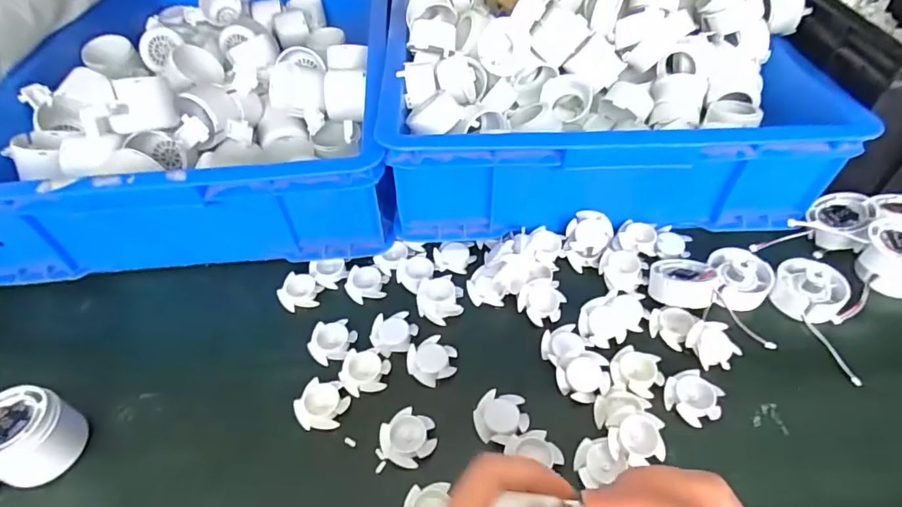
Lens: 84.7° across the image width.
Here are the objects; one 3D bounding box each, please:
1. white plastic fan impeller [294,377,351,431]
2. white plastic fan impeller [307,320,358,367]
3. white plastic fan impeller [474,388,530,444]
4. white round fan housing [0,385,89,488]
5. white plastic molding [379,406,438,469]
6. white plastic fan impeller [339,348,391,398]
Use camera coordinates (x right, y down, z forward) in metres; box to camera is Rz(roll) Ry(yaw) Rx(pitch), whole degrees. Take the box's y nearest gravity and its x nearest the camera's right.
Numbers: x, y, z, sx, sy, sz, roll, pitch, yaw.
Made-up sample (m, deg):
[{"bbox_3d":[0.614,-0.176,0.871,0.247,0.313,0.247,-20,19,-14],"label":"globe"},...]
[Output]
[{"bbox_3d":[-0.103,0.120,0.395,0.040,0.008,0.038,2,49,4],"label":"white plastic fan impeller"},{"bbox_3d":[-0.103,0.078,0.434,0.040,0.010,0.038,-1,49,2],"label":"white plastic fan impeller"},{"bbox_3d":[0.038,0.126,0.378,0.040,0.009,0.038,-1,49,2],"label":"white plastic fan impeller"},{"bbox_3d":[-0.310,0.132,0.362,0.056,0.046,0.056,-1,49,2],"label":"white round fan housing"},{"bbox_3d":[-0.032,0.139,0.372,0.040,0.014,0.039,-1,49,2],"label":"white plastic molding"},{"bbox_3d":[-0.071,0.099,0.411,0.038,0.007,0.037,6,50,8],"label":"white plastic fan impeller"}]

